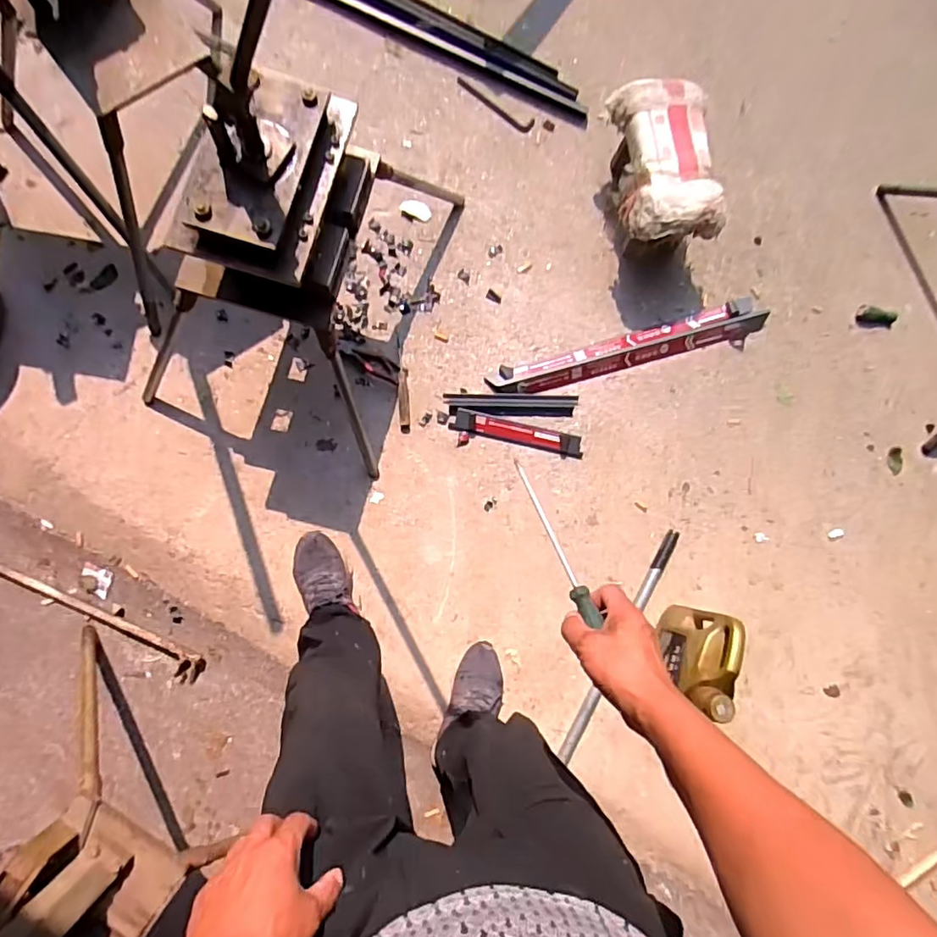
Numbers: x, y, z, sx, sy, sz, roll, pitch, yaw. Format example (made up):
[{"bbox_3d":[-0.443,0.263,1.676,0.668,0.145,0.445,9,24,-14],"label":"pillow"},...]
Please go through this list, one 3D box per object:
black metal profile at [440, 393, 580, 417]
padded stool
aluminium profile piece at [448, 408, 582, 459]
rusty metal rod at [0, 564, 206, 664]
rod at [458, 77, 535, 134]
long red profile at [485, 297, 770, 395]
[{"bbox_3d":[0.099,-0.145,1.303,0.301,0.015,0.048,1,85,-5],"label":"black metal profile"},{"bbox_3d":[0.408,-0.645,1.268,0.182,0.202,0.330,-7,84,-6],"label":"padded stool"},{"bbox_3d":[0.114,-0.081,1.296,0.298,0.014,0.053,13,84,-4],"label":"aluminium profile piece"},{"bbox_3d":[-0.851,0.264,1.174,0.648,0.017,0.018,27,84,-3],"label":"rusty metal rod"},{"bbox_3d":[0.065,-0.873,1.363,0.212,0.012,0.041,35,83,-2],"label":"rod"},{"bbox_3d":[0.377,-0.278,1.324,0.659,0.034,0.078,-16,87,-6],"label":"long red profile"}]

